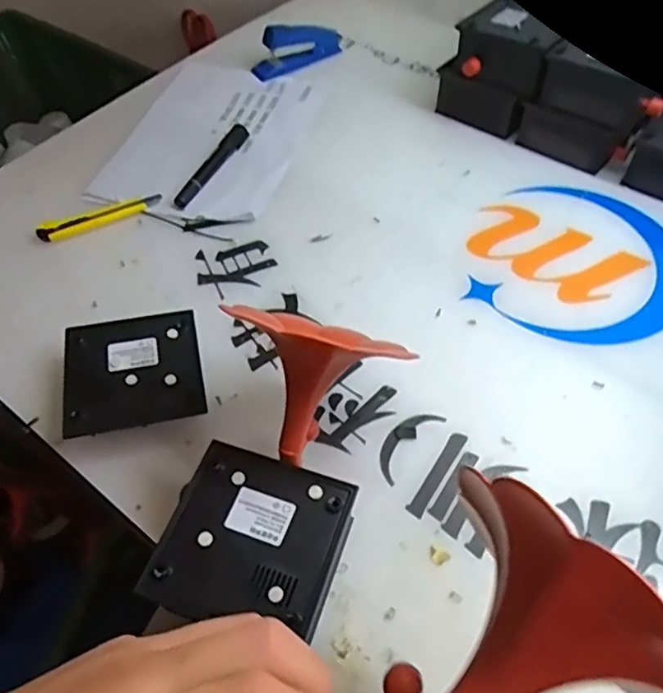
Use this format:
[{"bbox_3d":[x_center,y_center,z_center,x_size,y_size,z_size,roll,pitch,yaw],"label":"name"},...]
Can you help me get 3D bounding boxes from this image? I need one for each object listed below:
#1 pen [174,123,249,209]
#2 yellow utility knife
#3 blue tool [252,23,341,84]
[{"bbox_3d":[-0.138,-0.208,0.671,0.018,0.019,0.138,21,56,17],"label":"pen"},{"bbox_3d":[-0.245,-0.137,0.626,0.128,0.012,0.022,-18,54,-12],"label":"yellow utility knife"},{"bbox_3d":[-0.045,-0.416,0.808,0.147,0.052,0.039,-34,59,-22],"label":"blue tool"}]

